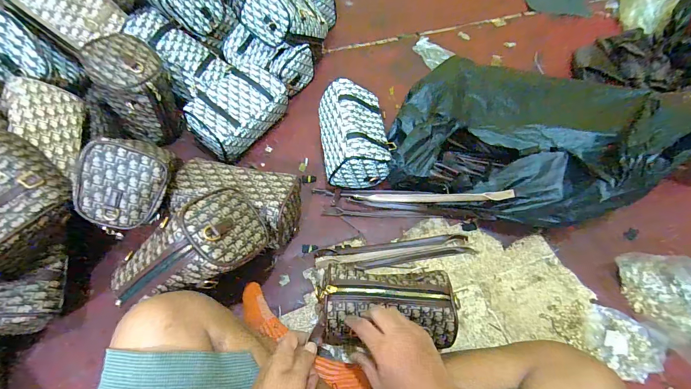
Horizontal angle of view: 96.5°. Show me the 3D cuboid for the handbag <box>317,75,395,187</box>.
[{"bbox_3d":[0.022,-0.127,0.709,0.143,0.145,0.213,-7,61,-5],"label":"handbag"}]

